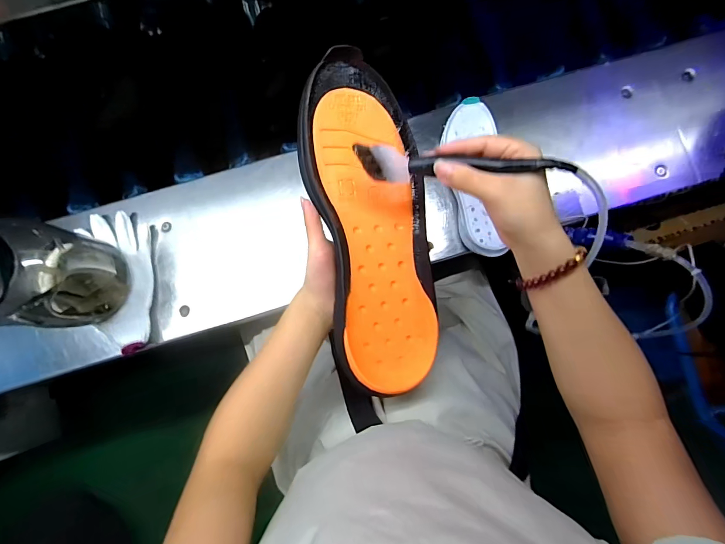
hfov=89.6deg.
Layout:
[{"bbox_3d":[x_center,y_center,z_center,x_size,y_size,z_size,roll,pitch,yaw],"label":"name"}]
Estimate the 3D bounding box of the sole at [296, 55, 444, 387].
[{"bbox_3d":[0.011,-0.045,0.366,0.112,0.041,0.323,-10,93,-1],"label":"sole"}]

